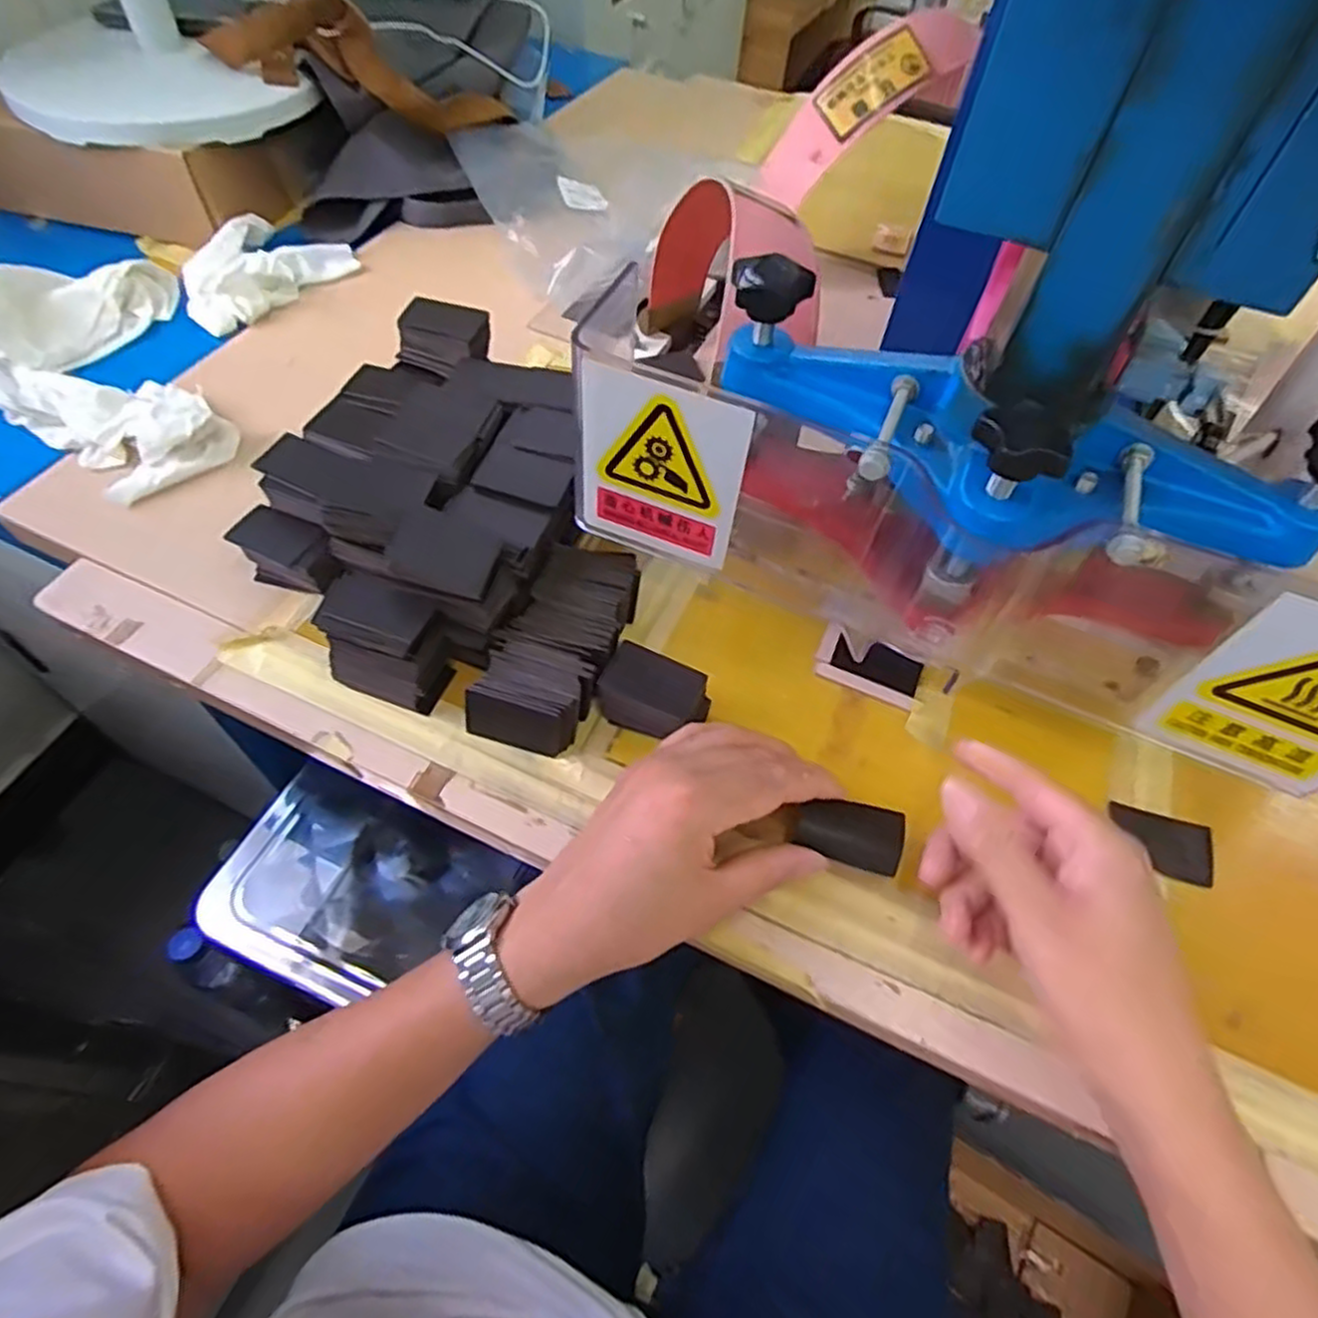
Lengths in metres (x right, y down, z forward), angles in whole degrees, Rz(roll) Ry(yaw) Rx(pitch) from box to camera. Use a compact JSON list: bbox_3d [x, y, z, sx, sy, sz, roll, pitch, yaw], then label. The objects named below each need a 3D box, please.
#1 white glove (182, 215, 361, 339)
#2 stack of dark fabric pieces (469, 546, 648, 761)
[{"bbox_3d":[-0.368,-0.354,0.671,0.097,0.032,0.157,28,58,15],"label":"white glove"},{"bbox_3d":[-0.058,-0.012,0.449,0.064,0.042,0.132,16,56,7],"label":"stack of dark fabric pieces"}]

